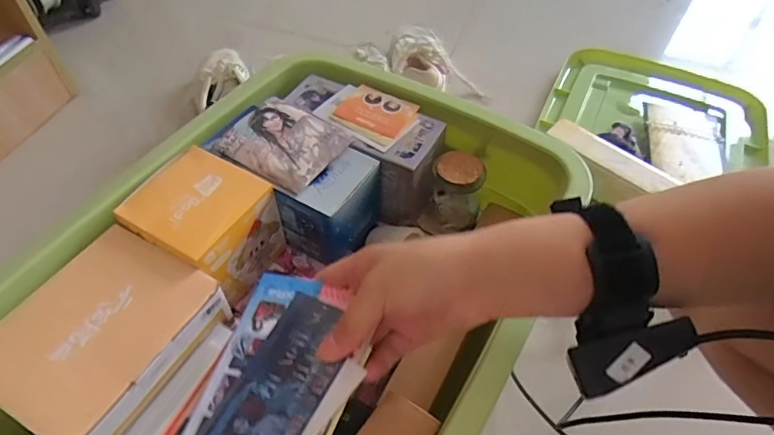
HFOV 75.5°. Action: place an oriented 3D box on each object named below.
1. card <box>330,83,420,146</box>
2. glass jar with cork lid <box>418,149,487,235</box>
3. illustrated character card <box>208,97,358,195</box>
[{"bbox_3d":[-0.010,-0.101,0.482,0.071,0.004,0.061,25,56,18],"label":"card"},{"bbox_3d":[0.066,-0.022,0.491,0.049,0.074,0.046,0,52,-1],"label":"glass jar with cork lid"},{"bbox_3d":[-0.092,-0.070,0.448,0.098,0.009,0.086,28,56,17],"label":"illustrated character card"}]

